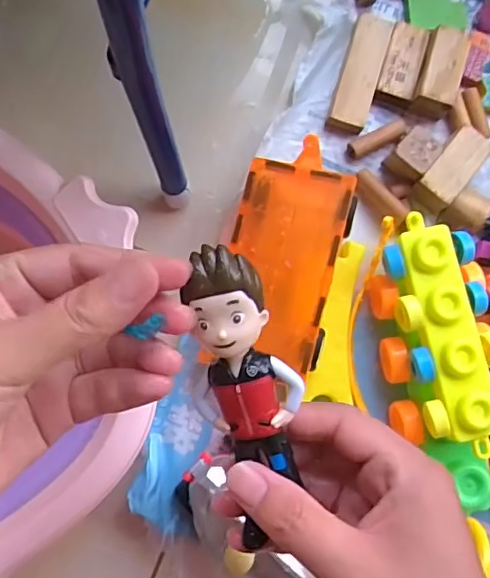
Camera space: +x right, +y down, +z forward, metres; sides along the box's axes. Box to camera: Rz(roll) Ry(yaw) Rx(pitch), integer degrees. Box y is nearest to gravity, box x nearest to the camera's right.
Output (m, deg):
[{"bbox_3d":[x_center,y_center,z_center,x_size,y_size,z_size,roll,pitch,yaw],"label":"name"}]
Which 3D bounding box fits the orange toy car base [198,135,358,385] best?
[{"bbox_3d":[0.029,-0.021,0.397,0.078,0.031,0.162,16,88,17],"label":"orange toy car base"}]

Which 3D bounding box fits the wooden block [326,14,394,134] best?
[{"bbox_3d":[0.091,-0.169,0.436,0.029,0.012,0.088,17,86,-2],"label":"wooden block"}]

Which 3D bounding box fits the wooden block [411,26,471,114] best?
[{"bbox_3d":[0.154,-0.170,0.434,0.029,0.023,0.060,18,86,-2],"label":"wooden block"}]

